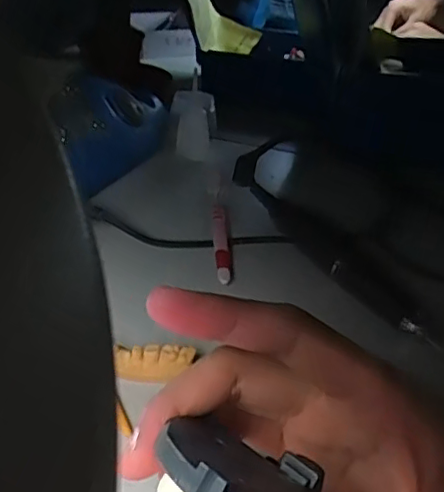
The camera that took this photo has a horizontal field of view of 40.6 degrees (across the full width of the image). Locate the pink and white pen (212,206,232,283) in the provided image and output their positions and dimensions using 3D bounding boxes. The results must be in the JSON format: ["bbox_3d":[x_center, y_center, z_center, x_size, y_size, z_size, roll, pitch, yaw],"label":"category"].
[{"bbox_3d":[0.000,-0.003,0.460,0.012,0.012,0.097,1,32,-5],"label":"pink and white pen"}]

